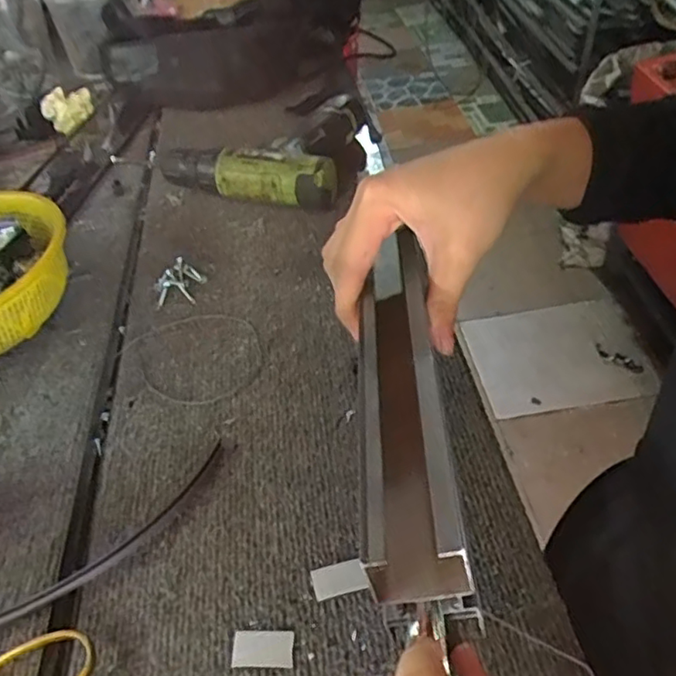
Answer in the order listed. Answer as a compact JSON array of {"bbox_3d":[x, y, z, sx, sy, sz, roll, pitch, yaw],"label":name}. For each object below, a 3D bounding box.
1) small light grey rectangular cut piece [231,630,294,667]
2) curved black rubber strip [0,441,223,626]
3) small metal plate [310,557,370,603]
[{"bbox_3d":[-0.038,0.156,0.308,0.030,0.004,0.017,-2,43,5],"label":"small light grey rectangular cut piece"},{"bbox_3d":[-0.218,0.131,0.350,0.308,0.011,0.091,-14,43,-8],"label":"curved black rubber strip"},{"bbox_3d":[0.001,0.130,0.331,0.028,0.004,0.017,-15,49,-4],"label":"small metal plate"}]

